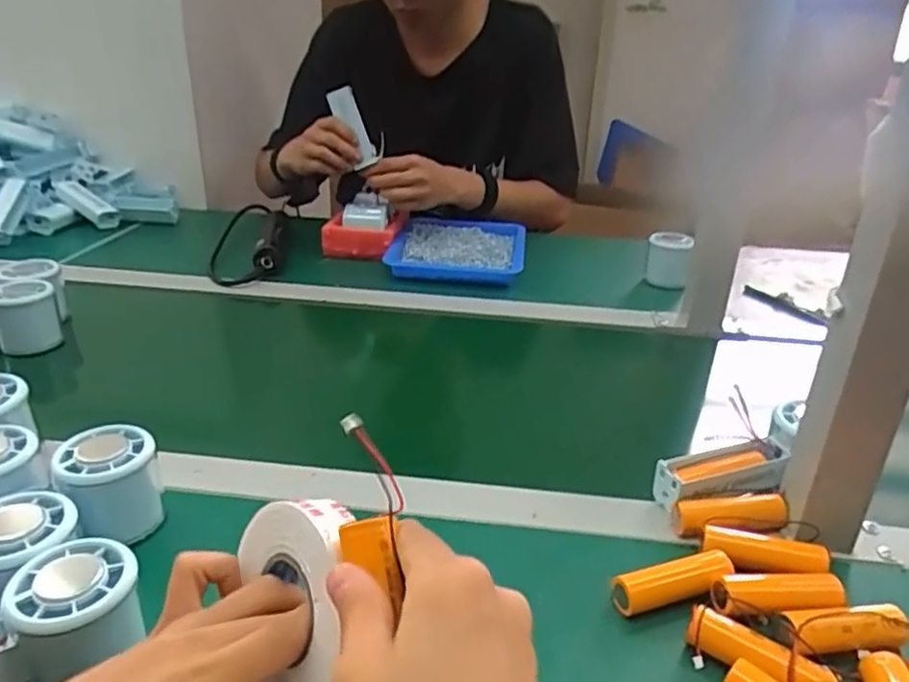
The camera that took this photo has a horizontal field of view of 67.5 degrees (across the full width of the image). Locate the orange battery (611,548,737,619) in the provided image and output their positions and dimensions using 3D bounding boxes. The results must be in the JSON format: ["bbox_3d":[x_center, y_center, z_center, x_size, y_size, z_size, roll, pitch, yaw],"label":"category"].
[{"bbox_3d":[0.129,0.142,0.398,0.076,0.018,0.022,-6,28,-17],"label":"orange battery"}]

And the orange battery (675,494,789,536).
[{"bbox_3d":[0.183,0.116,0.451,0.071,0.017,0.020,-2,27,-9],"label":"orange battery"}]

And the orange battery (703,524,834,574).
[{"bbox_3d":[0.191,0.133,0.422,0.071,0.022,0.022,8,27,9],"label":"orange battery"}]

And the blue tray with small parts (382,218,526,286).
[{"bbox_3d":[0.005,-0.124,0.928,0.174,0.034,0.195,5,27,5],"label":"blue tray with small parts"}]

